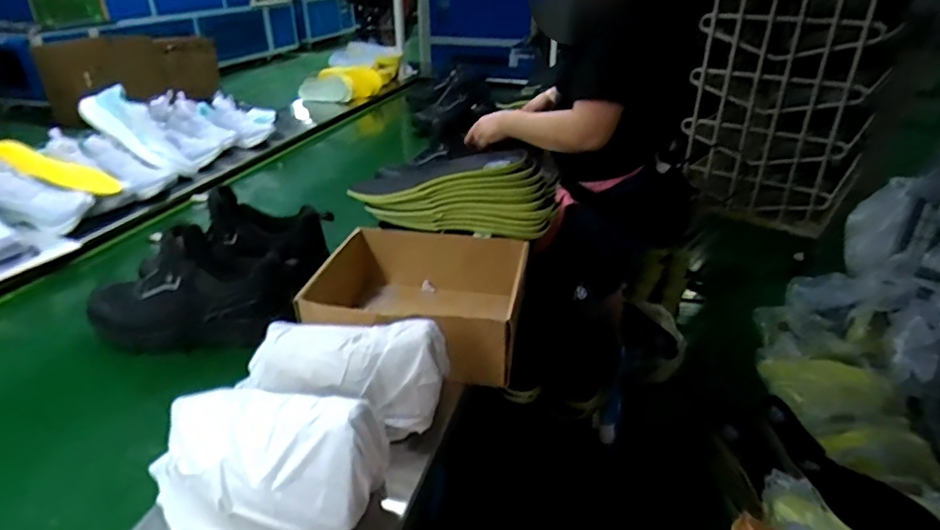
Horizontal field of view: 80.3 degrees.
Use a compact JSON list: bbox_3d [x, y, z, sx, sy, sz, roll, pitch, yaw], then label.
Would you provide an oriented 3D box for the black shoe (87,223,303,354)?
[{"bbox_3d":[-0.381,0.034,0.781,0.283,0.141,0.090,0,29,-1],"label":"black shoe"}]

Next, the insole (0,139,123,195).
[{"bbox_3d":[-0.797,-0.188,1.074,0.217,0.027,0.086,21,24,-19],"label":"insole"}]

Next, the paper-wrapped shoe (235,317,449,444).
[{"bbox_3d":[-0.132,0.108,0.605,0.213,0.107,0.096,6,29,10],"label":"paper-wrapped shoe"}]

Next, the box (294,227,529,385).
[{"bbox_3d":[-0.065,0.049,0.772,0.266,0.104,0.275,5,29,9],"label":"box"}]

